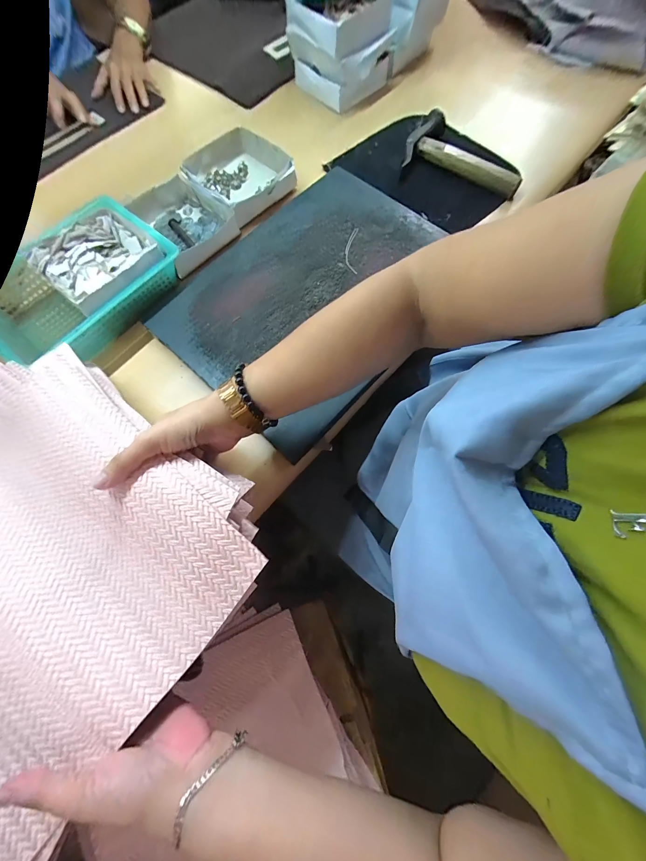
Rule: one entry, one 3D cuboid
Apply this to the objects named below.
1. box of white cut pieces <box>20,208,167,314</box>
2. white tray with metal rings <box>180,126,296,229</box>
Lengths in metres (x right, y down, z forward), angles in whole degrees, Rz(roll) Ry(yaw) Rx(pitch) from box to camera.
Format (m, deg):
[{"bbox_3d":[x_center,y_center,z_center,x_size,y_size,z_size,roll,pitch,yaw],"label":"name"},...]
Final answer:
[{"bbox_3d":[-0.306,-0.232,0.432,0.145,0.060,0.137,40,78,11],"label":"box of white cut pieces"},{"bbox_3d":[-0.147,-0.420,0.500,0.178,0.042,0.141,40,78,11],"label":"white tray with metal rings"}]

